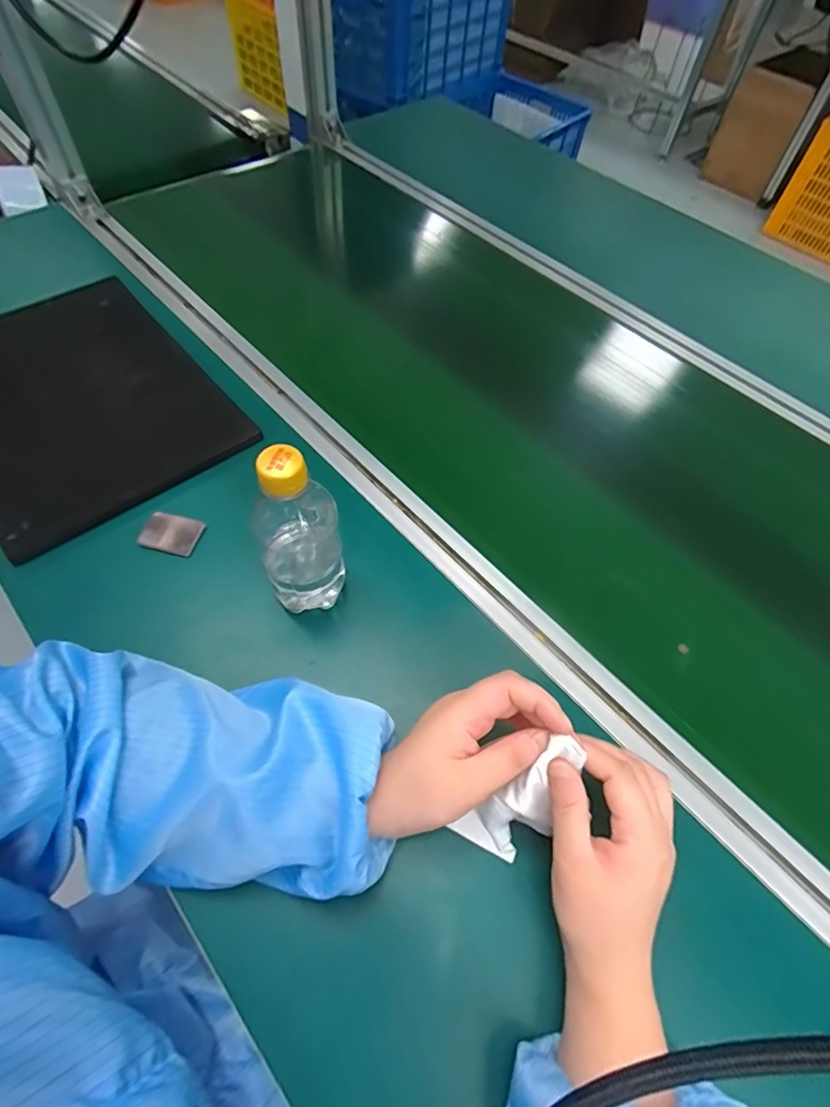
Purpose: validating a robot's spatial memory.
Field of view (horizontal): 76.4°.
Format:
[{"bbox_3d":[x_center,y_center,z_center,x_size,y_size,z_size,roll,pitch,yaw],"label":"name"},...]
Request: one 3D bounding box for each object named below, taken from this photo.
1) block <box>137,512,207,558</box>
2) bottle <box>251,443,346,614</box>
[{"bbox_3d":[-0.214,-0.017,0.462,0.051,0.009,0.037,16,58,6],"label":"block"},{"bbox_3d":[-0.086,-0.017,0.388,0.061,0.157,0.056,-14,60,-12],"label":"bottle"}]

